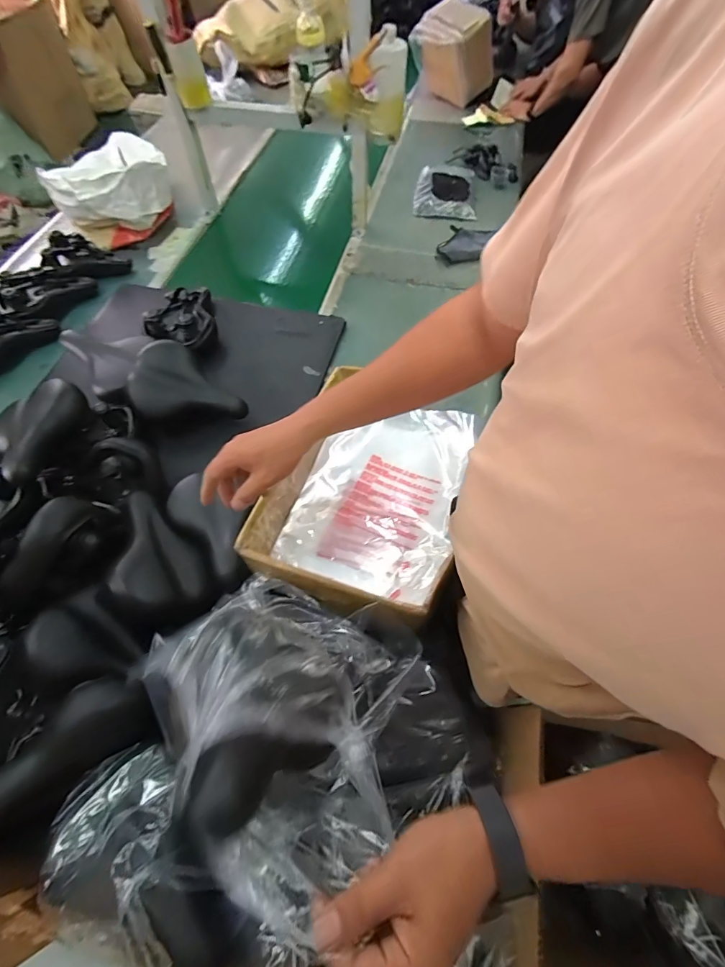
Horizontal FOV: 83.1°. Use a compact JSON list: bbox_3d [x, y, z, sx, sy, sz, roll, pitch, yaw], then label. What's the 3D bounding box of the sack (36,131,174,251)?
[{"bbox_3d":[-0.807,-0.954,1.341,0.361,0.176,0.276,-29,65,-15],"label":"sack"}]

